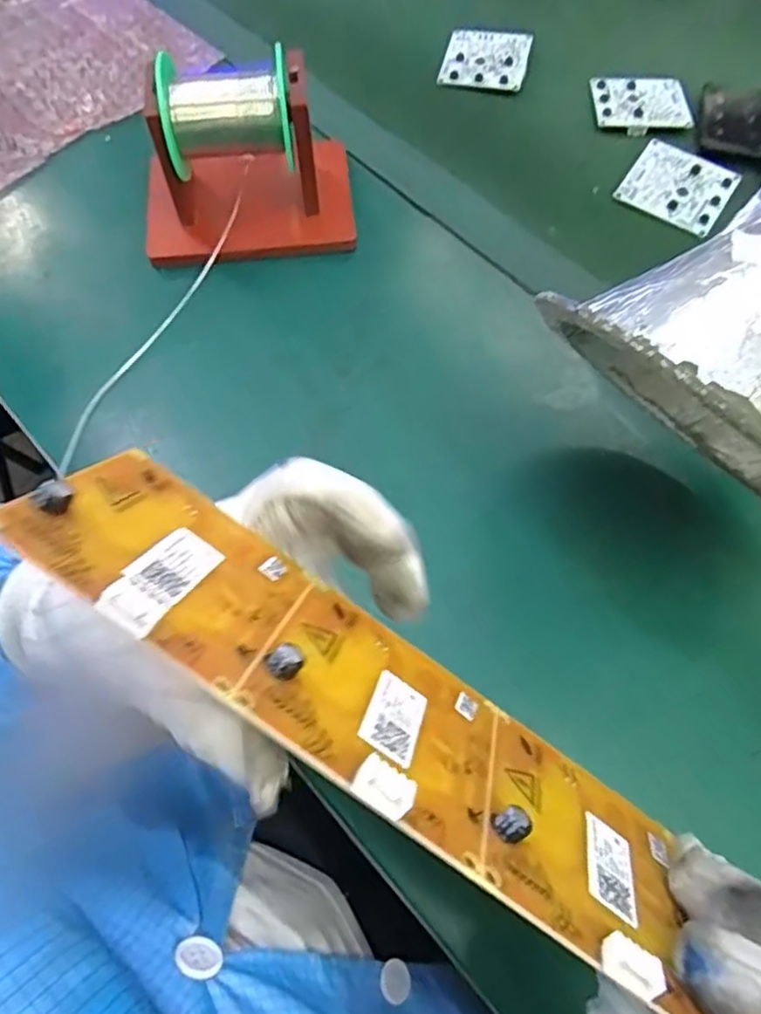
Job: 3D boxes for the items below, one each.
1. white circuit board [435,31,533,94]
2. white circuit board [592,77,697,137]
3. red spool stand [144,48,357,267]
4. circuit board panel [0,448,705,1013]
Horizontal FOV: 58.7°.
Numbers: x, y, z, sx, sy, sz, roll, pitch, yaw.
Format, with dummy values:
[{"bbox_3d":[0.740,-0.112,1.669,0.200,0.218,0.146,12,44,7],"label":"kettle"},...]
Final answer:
[{"bbox_3d":[0.087,-0.367,0.557,0.066,0.008,0.072,12,64,5],"label":"white circuit board"},{"bbox_3d":[0.206,-0.318,0.535,0.072,0.005,0.072,0,64,-1],"label":"white circuit board"},{"bbox_3d":[-0.088,-0.222,0.431,0.137,0.091,0.090,-8,64,-5],"label":"red spool stand"},{"bbox_3d":[-0.001,0.050,0.181,0.198,0.007,0.065,36,23,-1],"label":"circuit board panel"}]

